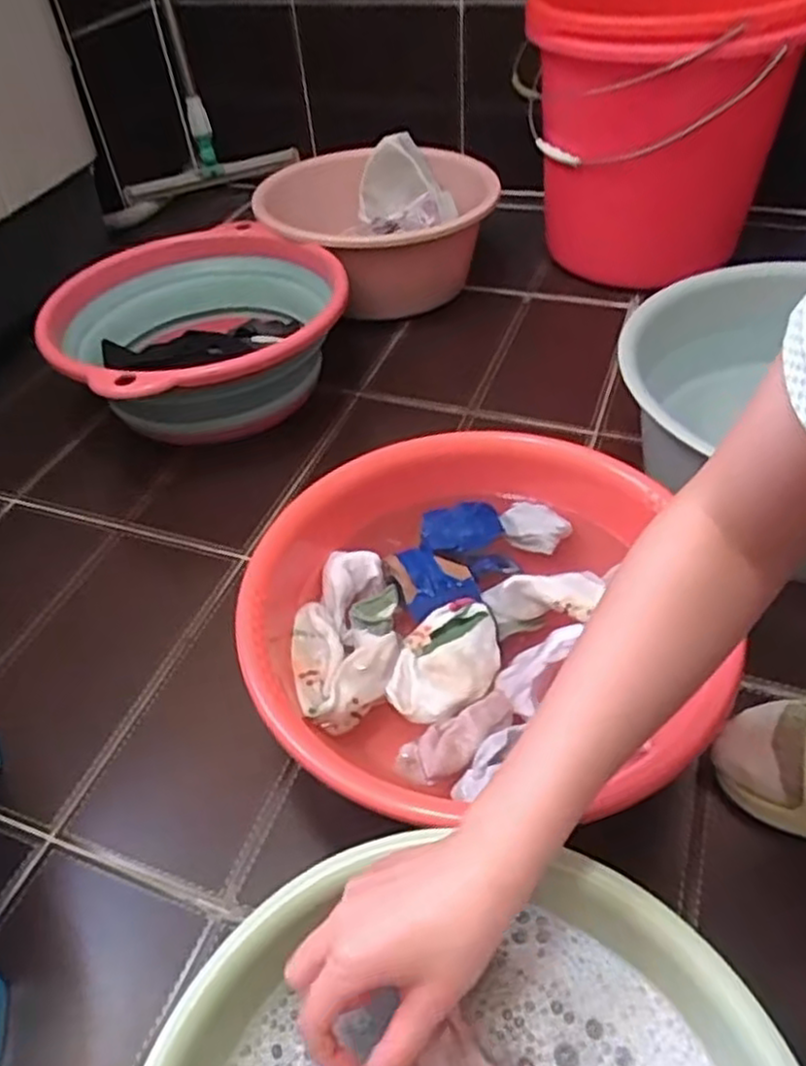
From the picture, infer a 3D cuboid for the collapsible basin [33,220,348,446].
[{"bbox_3d":[-0.232,-0.236,0.900,0.350,0.147,0.324,-3,46,3],"label":"collapsible basin"}]

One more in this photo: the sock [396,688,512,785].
[{"bbox_3d":[0.040,0.143,0.515,0.092,0.016,0.036,-30,51,-22],"label":"sock"}]

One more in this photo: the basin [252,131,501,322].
[{"bbox_3d":[-0.040,-0.436,1.065,0.308,0.159,0.309,-3,46,3],"label":"basin"}]

